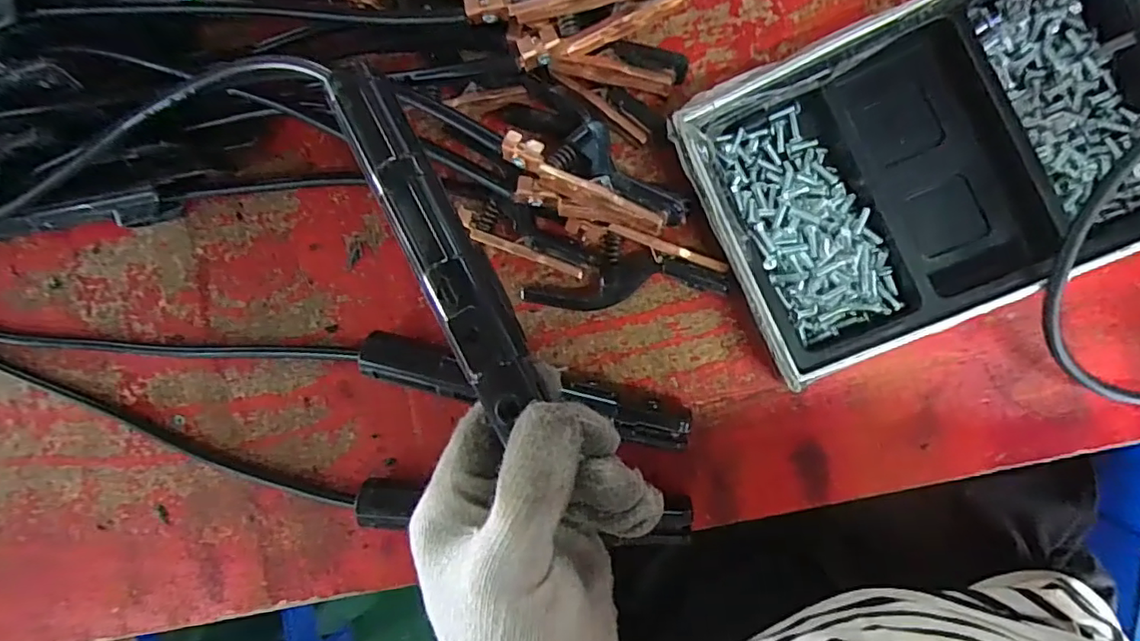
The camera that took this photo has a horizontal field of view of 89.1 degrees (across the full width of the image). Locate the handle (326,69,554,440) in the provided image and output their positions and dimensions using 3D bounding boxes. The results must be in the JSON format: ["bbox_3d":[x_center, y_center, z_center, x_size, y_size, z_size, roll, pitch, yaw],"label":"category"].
[{"bbox_3d":[-0.060,-0.039,0.262,0.024,0.028,0.172,-29,82,8],"label":"handle"}]

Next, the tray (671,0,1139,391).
[{"bbox_3d":[0.183,-0.079,0.298,0.219,0.045,0.152,-23,85,9],"label":"tray"}]

